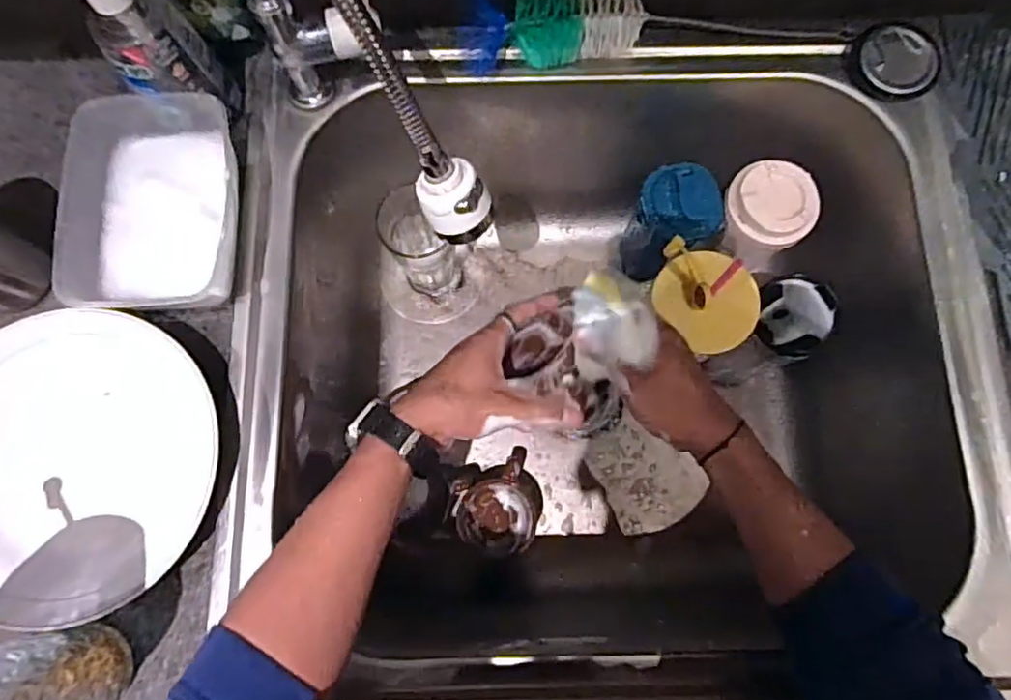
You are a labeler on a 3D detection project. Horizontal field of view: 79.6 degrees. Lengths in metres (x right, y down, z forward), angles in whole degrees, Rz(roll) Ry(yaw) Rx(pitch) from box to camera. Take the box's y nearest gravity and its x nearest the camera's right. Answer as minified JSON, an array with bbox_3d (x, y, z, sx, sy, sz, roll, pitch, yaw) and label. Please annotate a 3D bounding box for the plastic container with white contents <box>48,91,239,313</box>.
[{"bbox_3d":[-0.277,-0.116,0.496,0.132,0.065,0.181,-3,78,0],"label":"plastic container with white contents"}]

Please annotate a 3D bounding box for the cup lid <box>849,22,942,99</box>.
[{"bbox_3d":[0.356,-0.263,0.553,0.076,0.019,0.069,44,82,9],"label":"cup lid"}]

